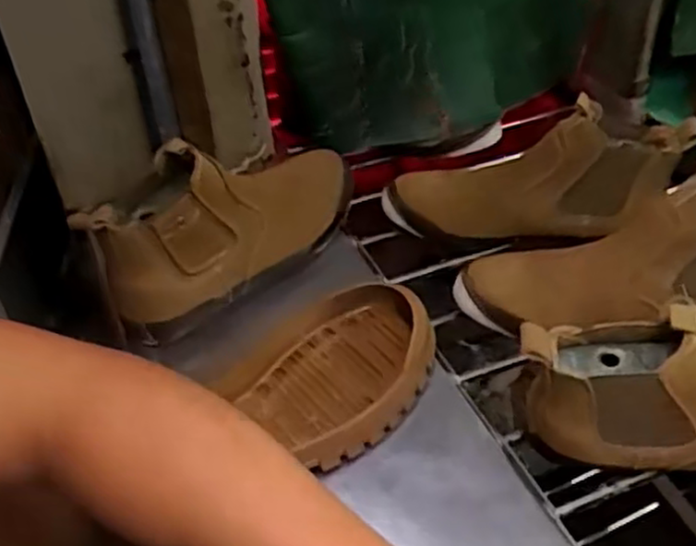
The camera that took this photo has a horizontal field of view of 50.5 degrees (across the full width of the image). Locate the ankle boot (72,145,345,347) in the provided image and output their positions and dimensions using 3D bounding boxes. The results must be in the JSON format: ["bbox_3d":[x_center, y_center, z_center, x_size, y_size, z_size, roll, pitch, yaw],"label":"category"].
[{"bbox_3d":[-0.109,-0.048,0.663,0.080,0.146,0.276,29,36,30],"label":"ankle boot"}]

